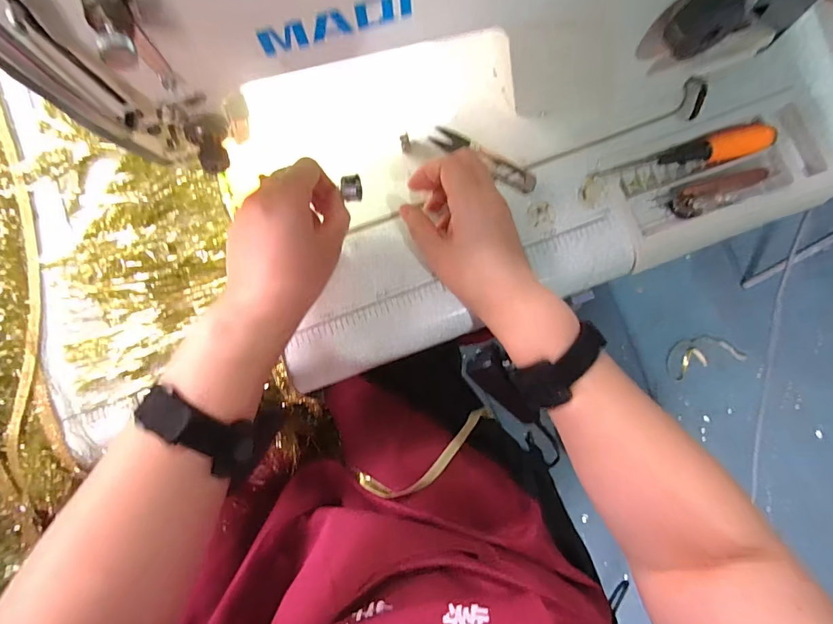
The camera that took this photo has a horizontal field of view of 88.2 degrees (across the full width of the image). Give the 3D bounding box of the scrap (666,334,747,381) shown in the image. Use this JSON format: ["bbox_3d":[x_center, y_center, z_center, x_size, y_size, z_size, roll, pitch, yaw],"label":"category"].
[{"bbox_3d":[0.683,0.100,1.030,0.170,0.016,0.084,-19,80,1],"label":"scrap"}]

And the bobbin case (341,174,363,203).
[{"bbox_3d":[-0.051,-0.098,0.340,0.014,0.012,0.017,-11,80,2],"label":"bobbin case"}]

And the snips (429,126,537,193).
[{"bbox_3d":[0.059,-0.135,0.376,0.101,0.011,0.020,32,85,7],"label":"snips"}]

